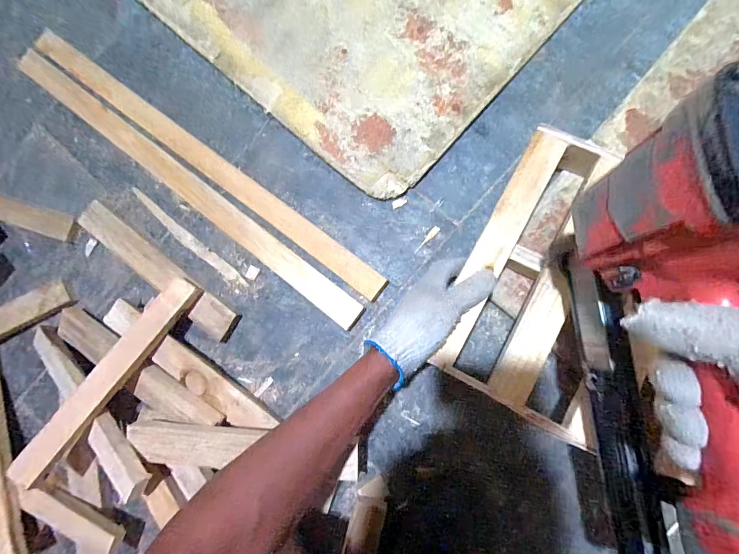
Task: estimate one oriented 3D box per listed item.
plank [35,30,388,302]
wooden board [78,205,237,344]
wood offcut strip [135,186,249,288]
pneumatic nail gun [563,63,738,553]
[{"bbox_3d":[-0.240,-0.171,0.530,0.641,0.021,0.037,37,90,9],"label":"plank"},{"bbox_3d":[-0.297,-0.010,0.517,0.272,0.030,0.045,37,90,9],"label":"wooden board"},{"bbox_3d":[-0.260,-0.054,0.531,0.220,0.007,0.018,38,90,9],"label":"wood offcut strip"},{"bbox_3d":[0.198,0.076,0.229,0.076,0.185,0.321,-4,84,7],"label":"pneumatic nail gun"}]

